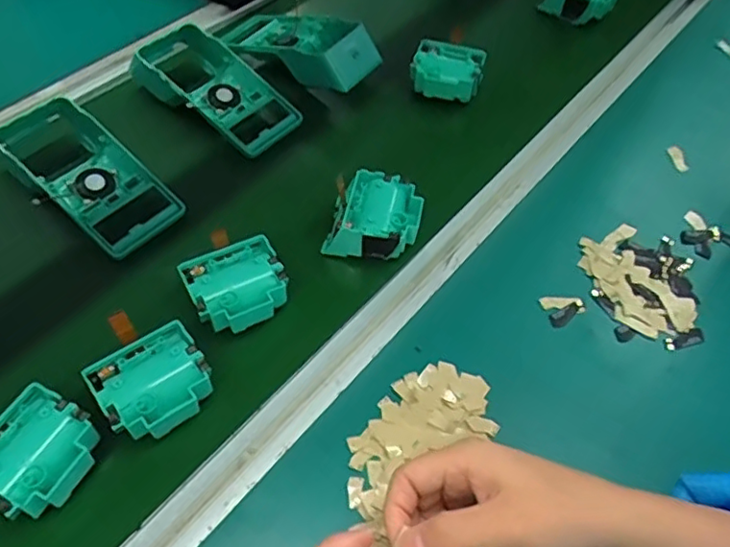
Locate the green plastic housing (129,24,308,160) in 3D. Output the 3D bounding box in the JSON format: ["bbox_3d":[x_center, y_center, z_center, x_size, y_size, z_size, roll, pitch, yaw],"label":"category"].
[{"bbox_3d":[-0.159,-0.200,0.651,0.188,0.043,0.088,34,58,23],"label":"green plastic housing"}]

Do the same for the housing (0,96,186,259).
[{"bbox_3d":[-0.261,-0.096,0.569,0.187,0.044,0.088,35,59,23],"label":"housing"}]

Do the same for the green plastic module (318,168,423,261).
[{"bbox_3d":[0.011,-0.049,0.549,0.078,0.040,0.076,14,53,9],"label":"green plastic module"}]

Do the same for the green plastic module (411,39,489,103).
[{"bbox_3d":[0.093,-0.224,0.687,0.082,0.041,0.068,7,52,4],"label":"green plastic module"}]

